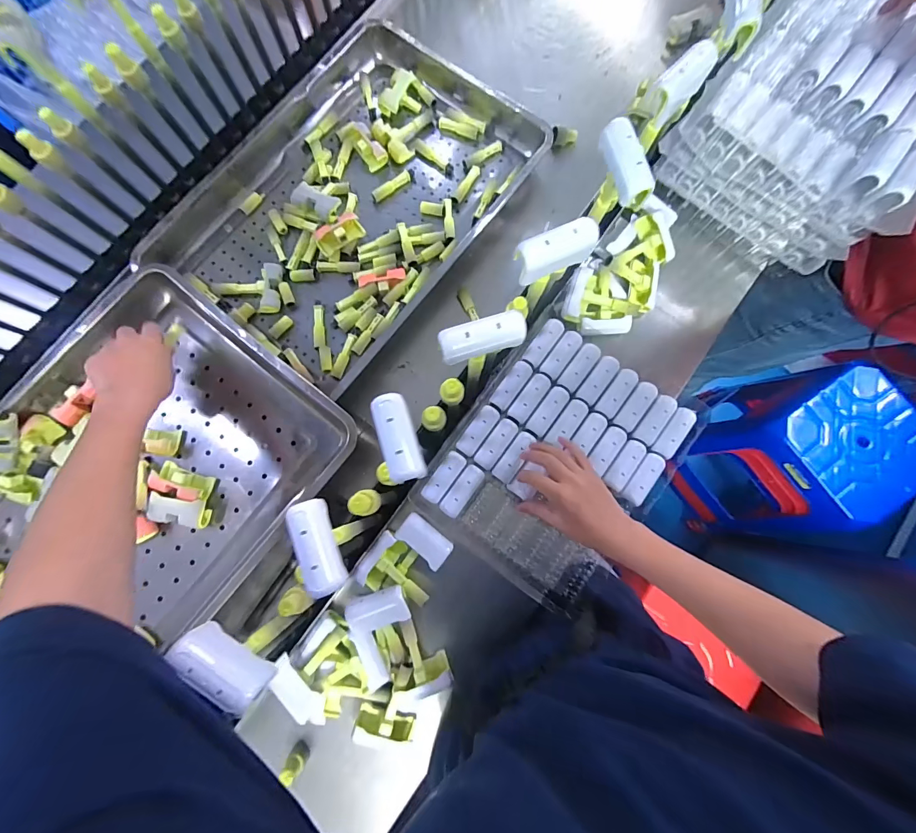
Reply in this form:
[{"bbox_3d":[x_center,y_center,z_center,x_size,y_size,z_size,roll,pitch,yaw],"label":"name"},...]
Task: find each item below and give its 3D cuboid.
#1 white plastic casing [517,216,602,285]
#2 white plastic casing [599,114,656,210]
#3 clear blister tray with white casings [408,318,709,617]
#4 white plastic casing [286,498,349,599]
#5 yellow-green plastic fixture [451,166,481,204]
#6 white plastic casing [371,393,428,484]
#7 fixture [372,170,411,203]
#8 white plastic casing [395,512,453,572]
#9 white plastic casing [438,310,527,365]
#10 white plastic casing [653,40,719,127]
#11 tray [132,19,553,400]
[{"bbox_3d":[0.093,-0.155,0.360,0.081,0.022,0.030,-23,81,-4],"label":"white plastic casing"},{"bbox_3d":[0.161,-0.244,0.372,0.026,0.026,0.082,-19,81,-3],"label":"white plastic casing"},{"bbox_3d":[0.141,0.056,0.556,0.264,0.037,0.338,36,82,6],"label":"clear blister tray with white casings"},{"bbox_3d":[-0.116,0.106,0.318,0.026,0.025,0.074,-20,81,-3],"label":"white plastic casing"},{"bbox_3d":[0.014,-0.386,0.647,0.017,0.013,0.071,35,82,6],"label":"yellow-green plastic fixture"},{"bbox_3d":[-0.051,0.017,0.332,0.030,0.013,0.075,-18,81,-3],"label":"white plastic casing"},{"bbox_3d":[-0.111,-0.388,0.656,0.075,0.018,0.017,-41,83,-6],"label":"fixture"},{"bbox_3d":[-0.046,0.172,0.544,0.075,0.022,0.041,39,83,6],"label":"white plastic casing"},{"bbox_3d":[0.022,-0.070,0.344,0.076,0.021,0.025,-17,81,-3],"label":"white plastic casing"},{"bbox_3d":[0.224,-0.336,0.387,0.032,0.026,0.080,40,83,6],"label":"white plastic casing"},{"bbox_3d":[-0.175,-0.365,0.640,0.435,0.065,0.561,35,82,6],"label":"tray"}]

